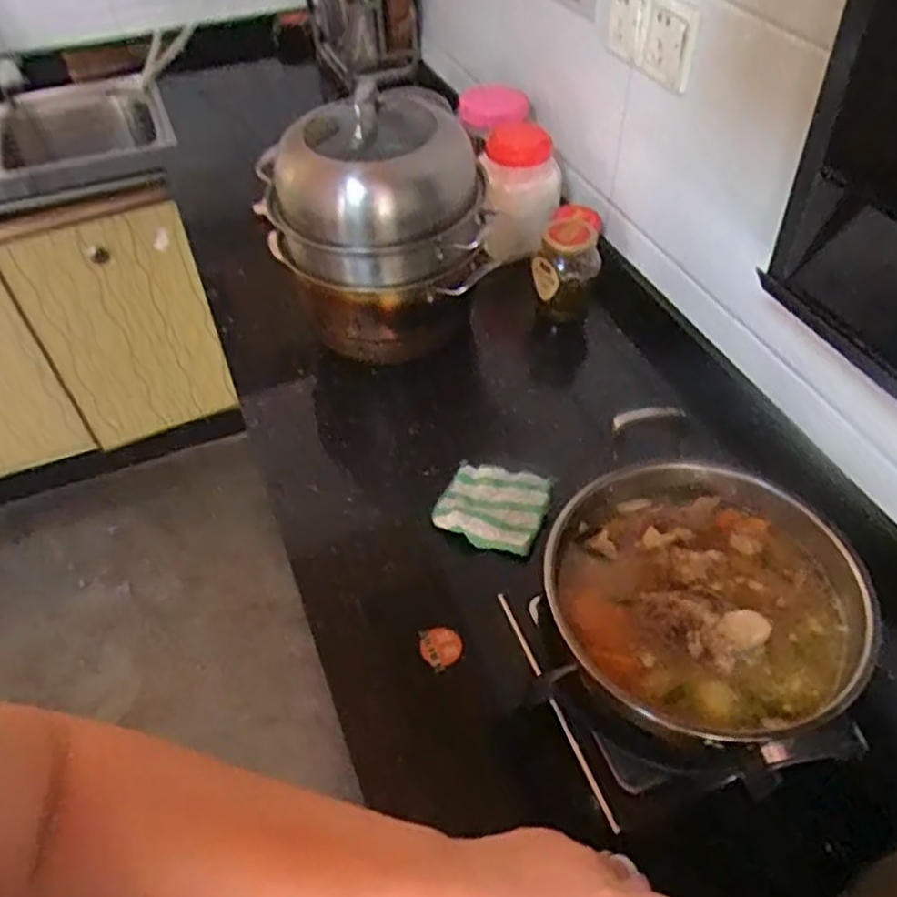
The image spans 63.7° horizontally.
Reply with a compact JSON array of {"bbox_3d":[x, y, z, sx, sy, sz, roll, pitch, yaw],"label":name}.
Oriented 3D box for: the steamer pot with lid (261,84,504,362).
[{"bbox_3d":[-0.090,-0.272,0.935,0.223,0.285,0.281,-22,52,-17],"label":"steamer pot with lid"}]

